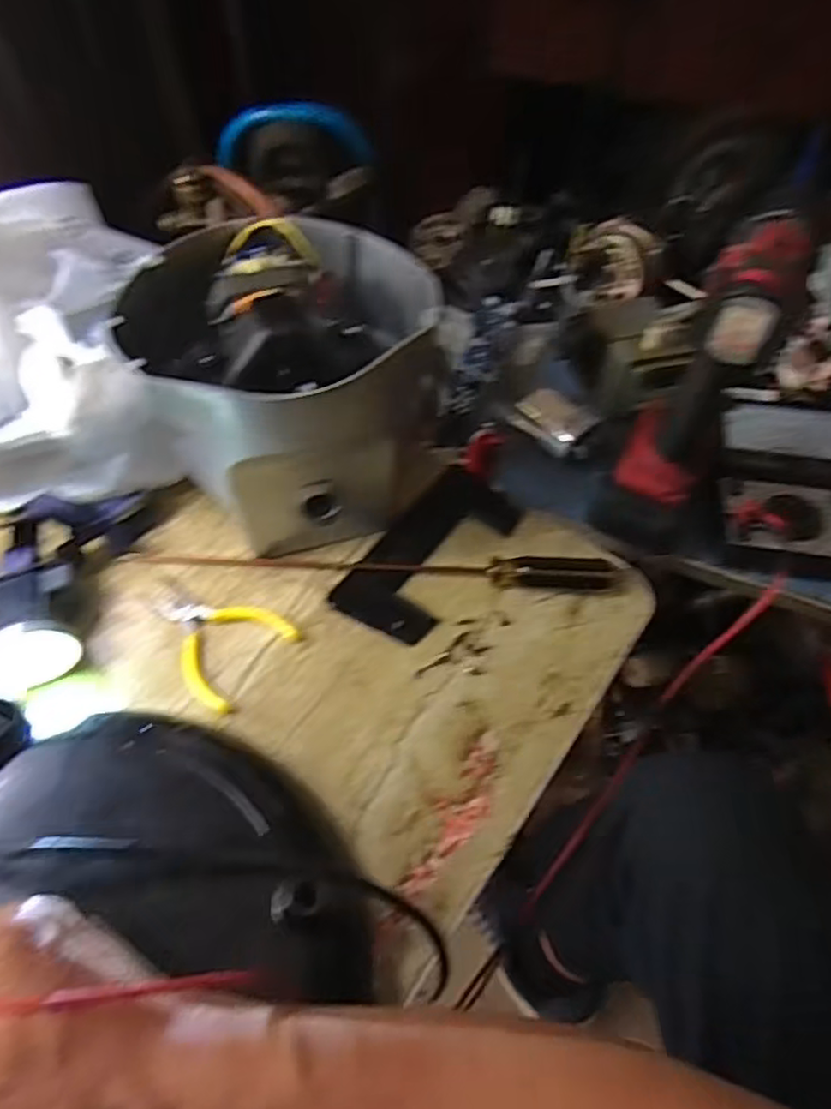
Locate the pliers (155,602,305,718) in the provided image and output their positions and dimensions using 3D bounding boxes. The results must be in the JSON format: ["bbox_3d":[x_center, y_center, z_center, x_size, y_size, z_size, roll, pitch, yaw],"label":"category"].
[{"bbox_3d":[-0.153,0.059,0.505,0.108,0.007,0.083,34,61,17],"label":"pliers"}]

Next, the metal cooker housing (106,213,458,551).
[{"bbox_3d":[-0.106,-0.143,0.530,0.191,0.175,0.224,-17,60,-14],"label":"metal cooker housing"}]

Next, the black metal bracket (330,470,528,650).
[{"bbox_3d":[0.013,-0.004,0.549,0.078,0.004,0.169,33,61,16],"label":"black metal bracket"}]

